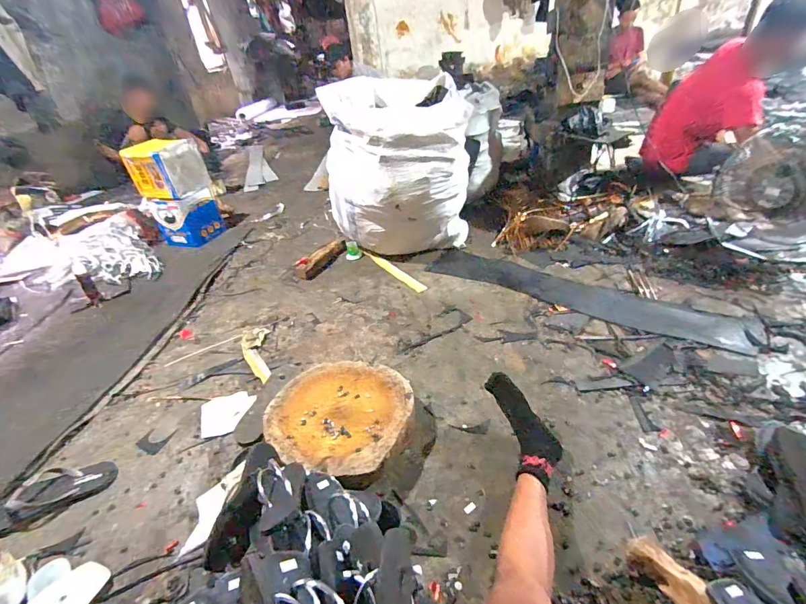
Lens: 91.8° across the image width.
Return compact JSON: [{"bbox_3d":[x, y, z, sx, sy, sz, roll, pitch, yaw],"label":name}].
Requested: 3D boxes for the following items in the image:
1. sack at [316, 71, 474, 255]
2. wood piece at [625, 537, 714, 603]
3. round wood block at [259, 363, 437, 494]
[{"bbox_3d":[-0.022,-0.593,1.687,0.586,0.576,0.573,-3,36,7],"label":"sack"},{"bbox_3d":[0.474,0.486,0.599,0.052,0.057,0.257,-26,39,-23],"label":"wood piece"},{"bbox_3d":[-0.134,0.296,0.973,0.409,0.095,0.329,9,39,23],"label":"round wood block"}]

